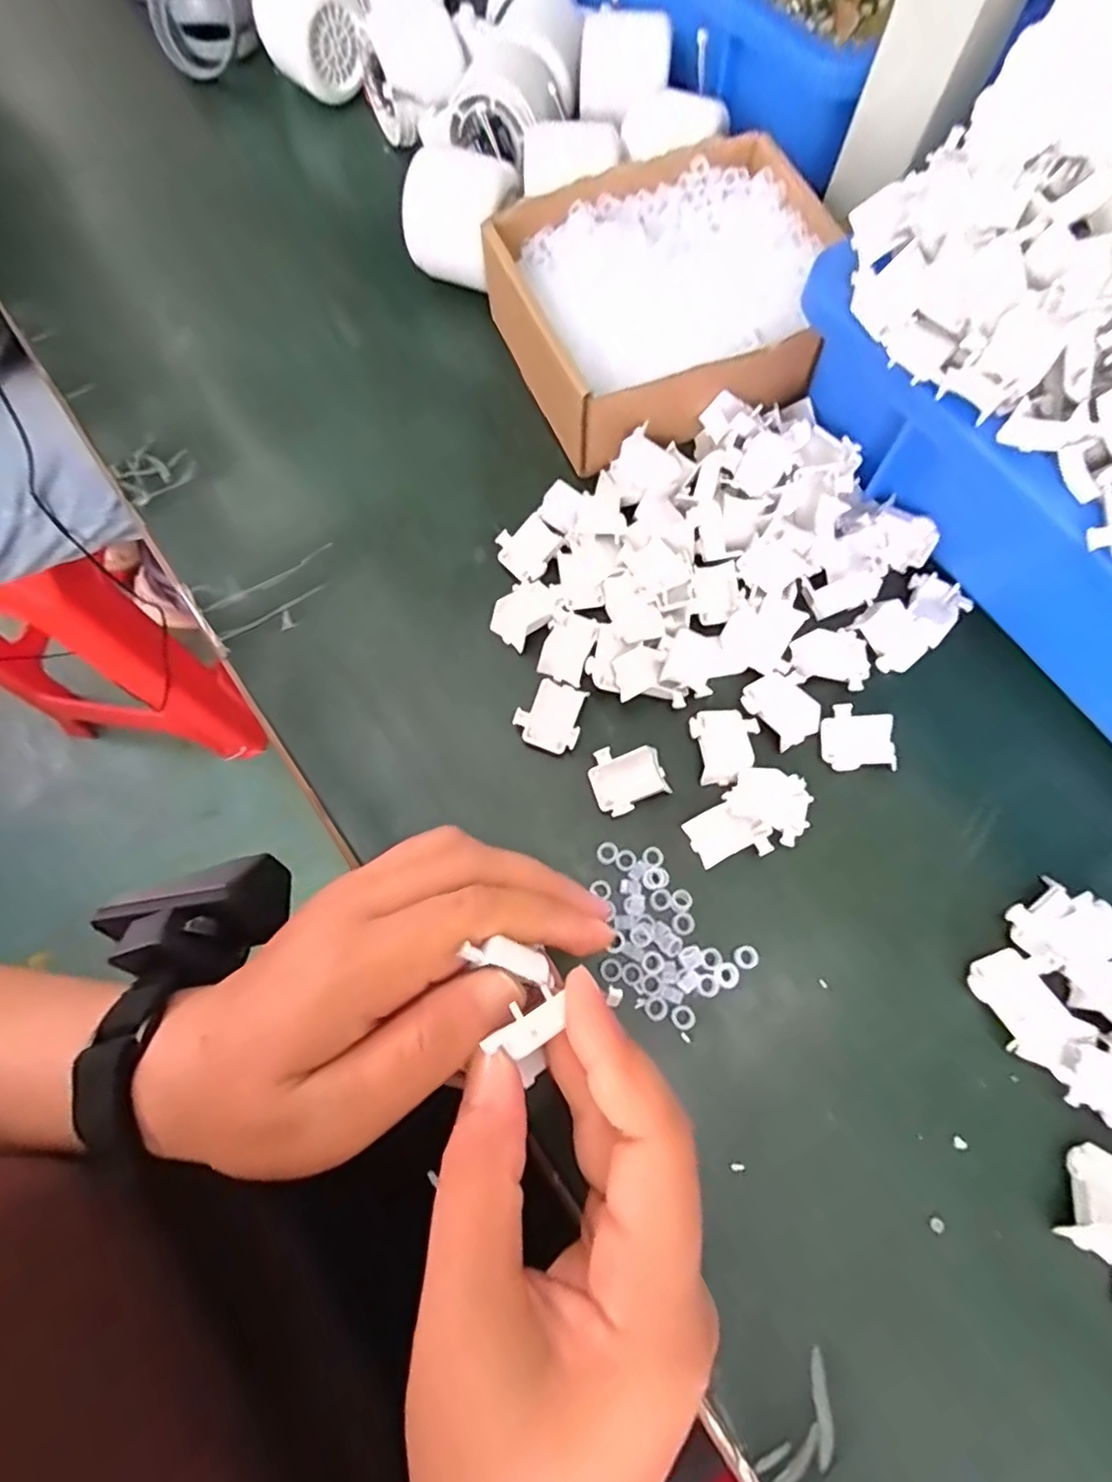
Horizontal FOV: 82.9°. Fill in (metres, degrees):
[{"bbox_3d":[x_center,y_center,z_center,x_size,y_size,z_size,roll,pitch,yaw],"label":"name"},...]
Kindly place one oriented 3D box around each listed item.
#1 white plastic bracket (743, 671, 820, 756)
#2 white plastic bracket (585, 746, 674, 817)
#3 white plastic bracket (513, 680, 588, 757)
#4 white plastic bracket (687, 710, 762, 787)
[{"bbox_3d":[0.104,-0.015,0.290,0.027,0.006,0.034,-41,76,-11],"label":"white plastic bracket"},{"bbox_3d":[0.031,0.016,0.278,0.031,0.011,0.028,-20,73,-5],"label":"white plastic bracket"},{"bbox_3d":[-0.001,-0.012,0.287,0.029,0.009,0.033,24,74,8],"label":"white plastic bracket"},{"bbox_3d":[0.077,0.002,0.283,0.029,0.005,0.033,-10,72,-2],"label":"white plastic bracket"}]

